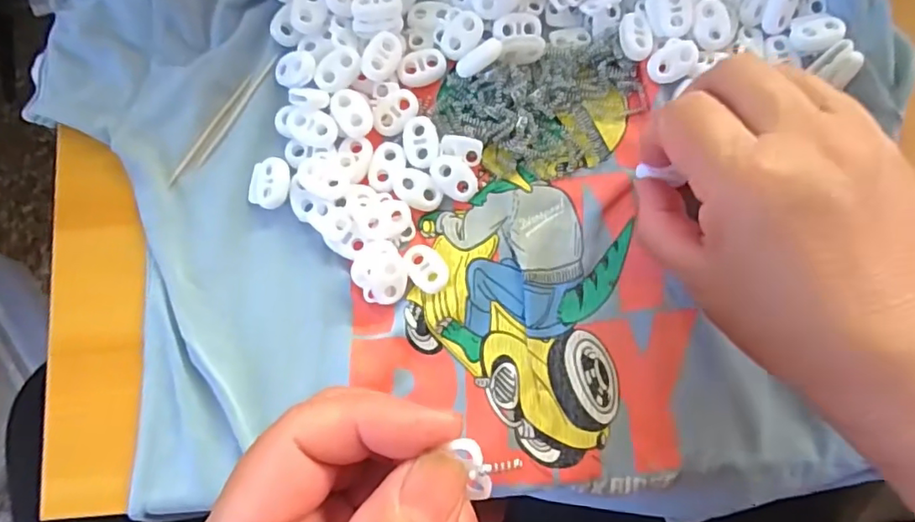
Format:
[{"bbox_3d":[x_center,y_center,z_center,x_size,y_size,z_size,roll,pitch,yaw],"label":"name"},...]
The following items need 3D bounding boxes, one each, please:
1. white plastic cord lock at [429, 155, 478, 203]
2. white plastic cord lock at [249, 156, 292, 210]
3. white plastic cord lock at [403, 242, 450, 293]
[{"bbox_3d":[-0.001,-0.037,0.244,0.022,0.004,0.017,32,82,5],"label":"white plastic cord lock"},{"bbox_3d":[-0.081,-0.034,0.245,0.018,0.005,0.022,5,81,0],"label":"white plastic cord lock"},{"bbox_3d":[-0.013,0.003,0.237,0.016,0.004,0.022,-39,83,-6],"label":"white plastic cord lock"}]

